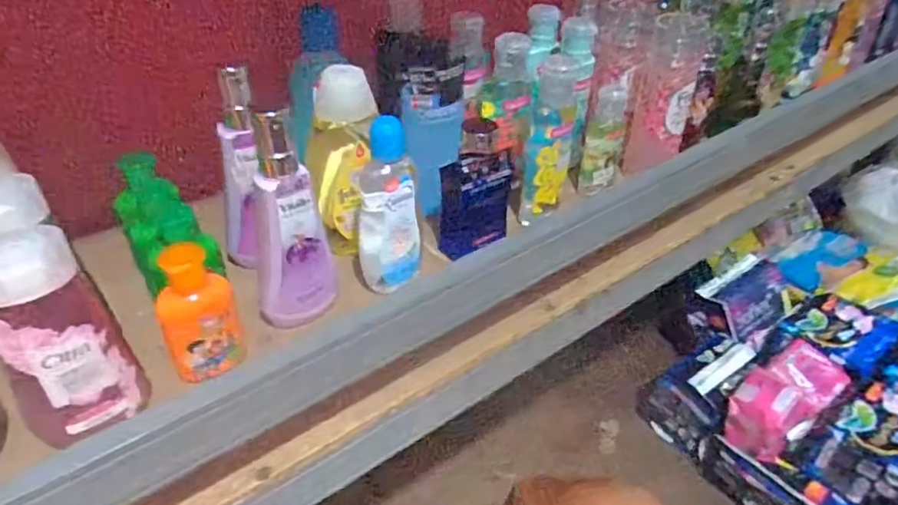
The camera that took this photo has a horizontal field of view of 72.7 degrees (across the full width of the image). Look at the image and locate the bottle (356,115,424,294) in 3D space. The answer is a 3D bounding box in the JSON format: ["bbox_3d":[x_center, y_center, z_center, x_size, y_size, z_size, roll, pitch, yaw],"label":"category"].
[{"bbox_3d":[-0.041,-0.029,0.417,0.026,0.122,0.039,19,40,28],"label":"bottle"}]

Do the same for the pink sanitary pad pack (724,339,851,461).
[{"bbox_3d":[0.409,0.177,0.746,0.156,0.064,0.077,-24,40,-28],"label":"pink sanitary pad pack"}]

